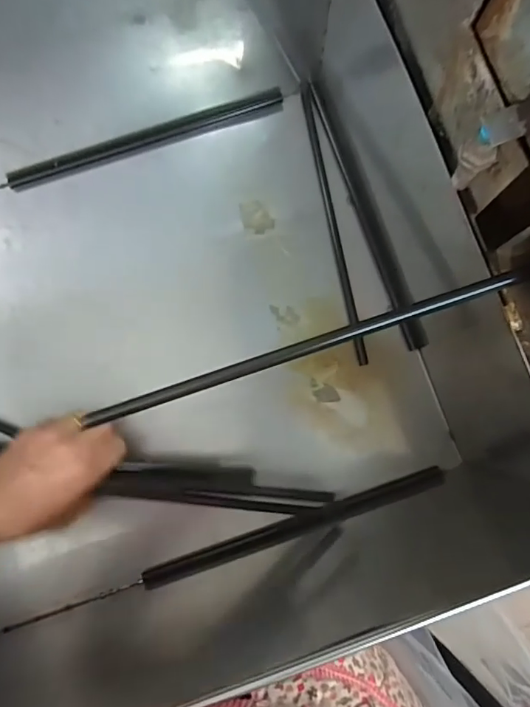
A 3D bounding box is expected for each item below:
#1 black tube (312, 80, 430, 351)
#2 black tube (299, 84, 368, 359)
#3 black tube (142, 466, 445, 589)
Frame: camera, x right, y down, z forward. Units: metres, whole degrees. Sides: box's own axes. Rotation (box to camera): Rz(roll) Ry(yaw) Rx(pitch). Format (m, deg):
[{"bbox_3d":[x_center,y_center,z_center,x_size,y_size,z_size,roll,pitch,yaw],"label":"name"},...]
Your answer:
[{"bbox_3d":[0.100,-0.135,0.476,0.018,0.012,0.272,-20,84,-2],"label":"black tube"},{"bbox_3d":[0.066,-0.129,0.482,0.009,0.009,0.283,-11,83,-1],"label":"black tube"},{"bbox_3d":[0.027,0.156,0.447,0.277,0.017,0.016,-19,84,-2],"label":"black tube"}]

